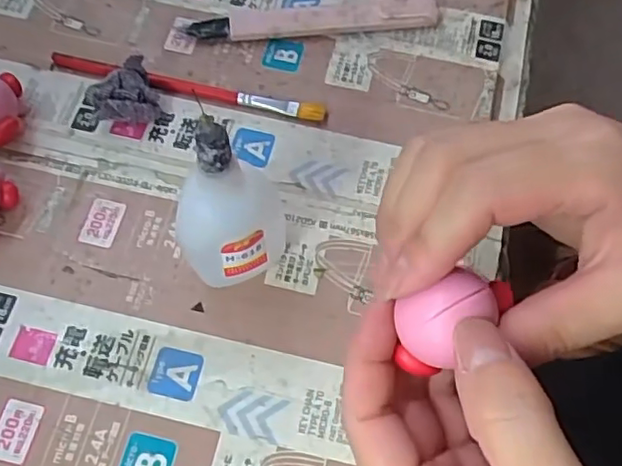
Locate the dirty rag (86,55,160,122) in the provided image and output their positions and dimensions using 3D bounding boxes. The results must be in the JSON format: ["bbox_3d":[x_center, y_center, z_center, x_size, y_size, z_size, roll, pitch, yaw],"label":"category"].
[{"bbox_3d":[-0.094,-0.068,0.306,0.034,0.024,0.025,-11,66,-5],"label":"dirty rag"}]

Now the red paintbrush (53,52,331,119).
[{"bbox_3d":[-0.064,-0.076,0.320,0.145,0.006,0.010,13,66,6],"label":"red paintbrush"}]

